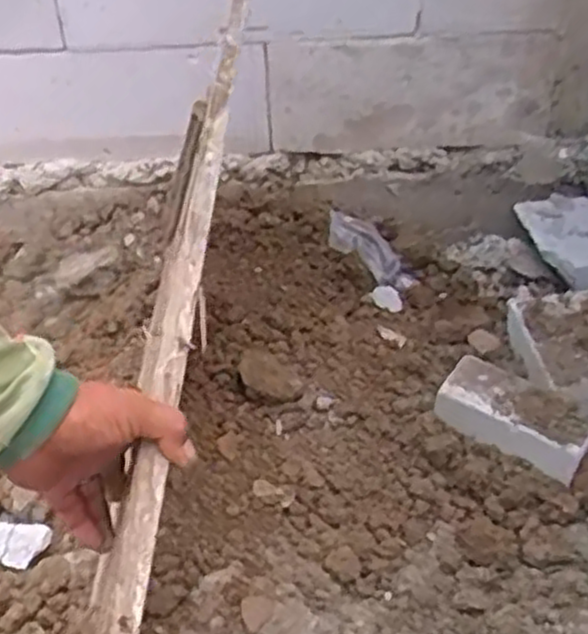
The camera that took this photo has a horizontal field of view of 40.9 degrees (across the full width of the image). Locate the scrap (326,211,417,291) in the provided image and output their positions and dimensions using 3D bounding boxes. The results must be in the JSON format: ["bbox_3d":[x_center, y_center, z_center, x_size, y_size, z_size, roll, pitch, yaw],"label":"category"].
[{"bbox_3d":[0.136,-0.120,1.431,0.190,0.033,0.099,43,47,4],"label":"scrap"}]

